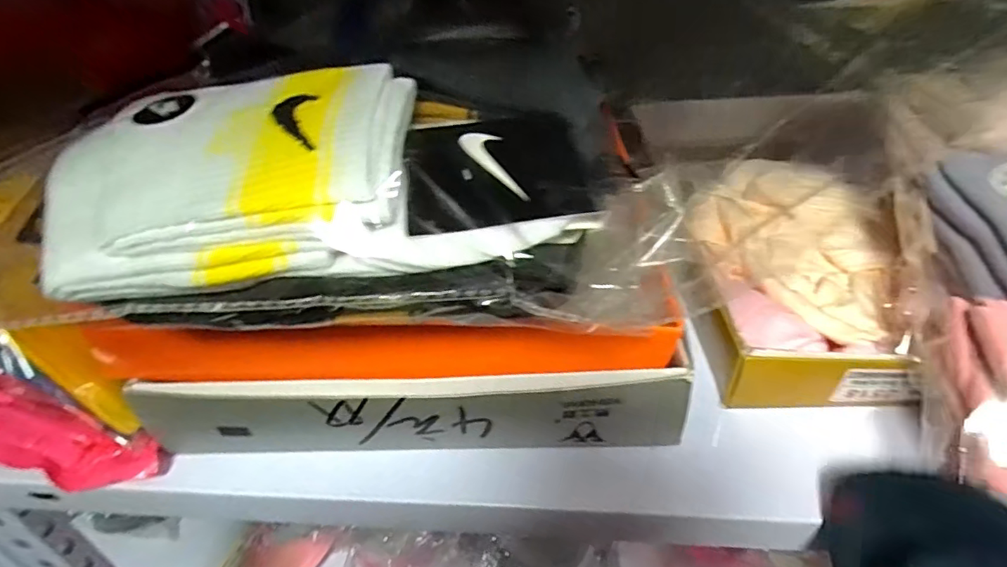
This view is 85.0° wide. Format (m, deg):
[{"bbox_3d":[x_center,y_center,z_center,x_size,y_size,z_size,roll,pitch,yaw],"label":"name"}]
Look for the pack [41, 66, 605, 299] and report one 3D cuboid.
[{"bbox_3d":[-0.056,-0.040,0.207,0.190,0.055,0.104,-4,37,0],"label":"pack"}]

